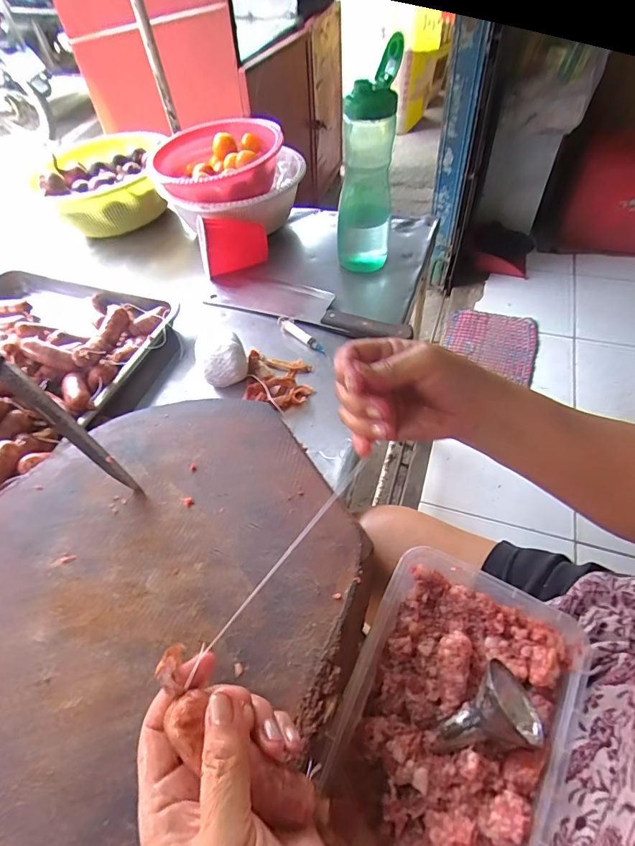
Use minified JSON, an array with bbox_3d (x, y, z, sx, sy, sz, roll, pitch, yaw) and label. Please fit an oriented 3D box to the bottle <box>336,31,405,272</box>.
[{"bbox_3d":[0.074,-0.376,0.649,0.085,0.284,0.080,0,53,4],"label":"bottle"}]

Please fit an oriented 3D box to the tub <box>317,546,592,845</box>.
[{"bbox_3d":[0.089,0.243,0.324,0.159,0.072,0.258,27,59,22],"label":"tub"}]

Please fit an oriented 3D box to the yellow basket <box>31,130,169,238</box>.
[{"bbox_3d":[-0.415,-0.479,0.858,0.231,0.101,0.226,-7,52,-2],"label":"yellow basket"}]

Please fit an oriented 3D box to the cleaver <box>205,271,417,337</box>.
[{"bbox_3d":[-0.019,-0.201,0.675,0.355,0.033,0.101,18,56,16],"label":"cleaver"}]

